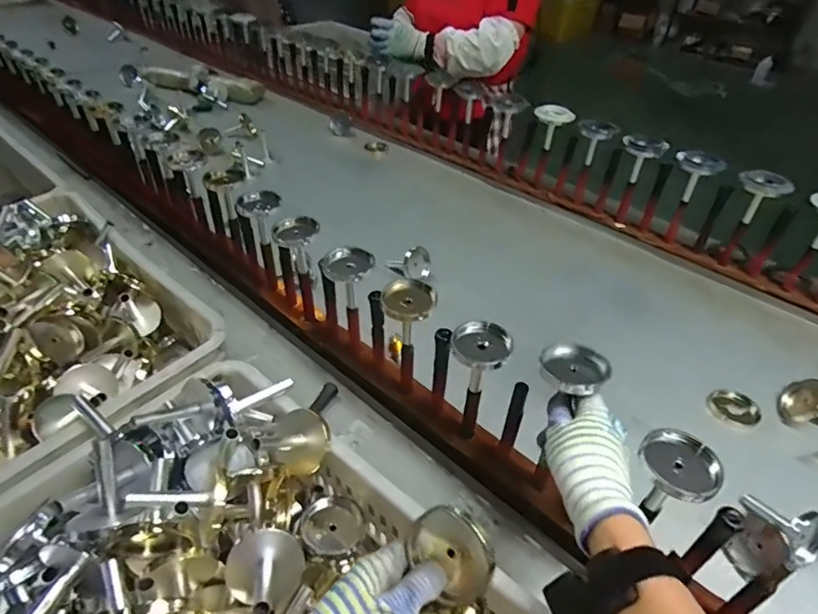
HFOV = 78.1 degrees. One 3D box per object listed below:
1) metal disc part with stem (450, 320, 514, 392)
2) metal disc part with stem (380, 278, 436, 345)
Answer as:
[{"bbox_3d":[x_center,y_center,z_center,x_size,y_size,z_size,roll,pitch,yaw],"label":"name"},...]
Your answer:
[{"bbox_3d":[0.077,0.061,0.553,0.064,0.073,0.057,17,44,17],"label":"metal disc part with stem"},{"bbox_3d":[-0.001,0.010,0.607,0.066,0.069,0.059,2,42,1],"label":"metal disc part with stem"}]

